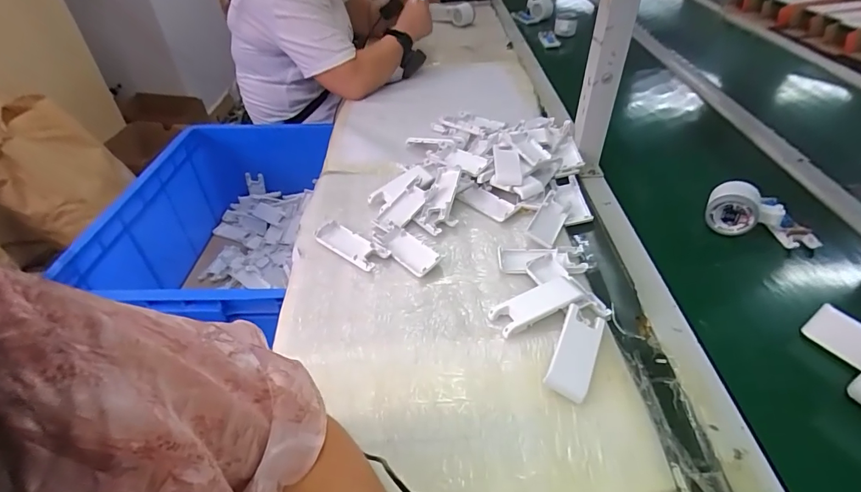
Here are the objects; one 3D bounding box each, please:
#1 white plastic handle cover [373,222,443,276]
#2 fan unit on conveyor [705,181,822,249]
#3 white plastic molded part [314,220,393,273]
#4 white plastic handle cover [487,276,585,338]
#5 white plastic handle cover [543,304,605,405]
[{"bbox_3d":[-0.038,0.002,0.561,0.109,0.013,0.047,29,49,29],"label":"white plastic handle cover"},{"bbox_3d":[0.449,-0.037,0.592,0.144,0.064,0.042,22,44,3],"label":"fan unit on conveyor"},{"bbox_3d":[-0.106,-0.002,0.568,0.108,0.008,0.040,27,48,28],"label":"white plastic molded part"},{"bbox_3d":[0.115,0.064,0.480,0.099,0.019,0.040,-17,44,-18],"label":"white plastic handle cover"},{"bbox_3d":[0.144,0.105,0.433,0.039,0.019,0.099,18,45,20],"label":"white plastic handle cover"}]

